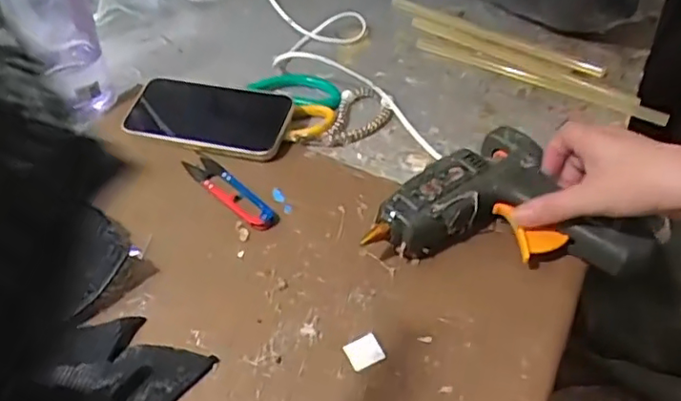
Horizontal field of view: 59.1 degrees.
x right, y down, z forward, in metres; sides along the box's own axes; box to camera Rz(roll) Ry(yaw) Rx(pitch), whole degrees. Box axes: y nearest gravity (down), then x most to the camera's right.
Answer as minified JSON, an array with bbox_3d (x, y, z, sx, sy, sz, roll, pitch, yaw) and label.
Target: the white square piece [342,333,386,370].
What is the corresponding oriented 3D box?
[{"bbox_3d":[0.016,0.101,0.403,0.022,0.005,0.021,-20,48,-19],"label":"white square piece"}]

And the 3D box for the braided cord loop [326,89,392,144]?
[{"bbox_3d":[0.021,-0.082,0.585,0.051,0.013,0.085,10,52,11],"label":"braided cord loop"}]

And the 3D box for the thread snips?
[{"bbox_3d":[-0.097,-0.011,0.518,0.026,0.009,0.116,-34,53,-29],"label":"thread snips"}]

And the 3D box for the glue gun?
[{"bbox_3d":[0.129,-0.002,0.474,0.190,0.044,0.119,5,45,6],"label":"glue gun"}]

